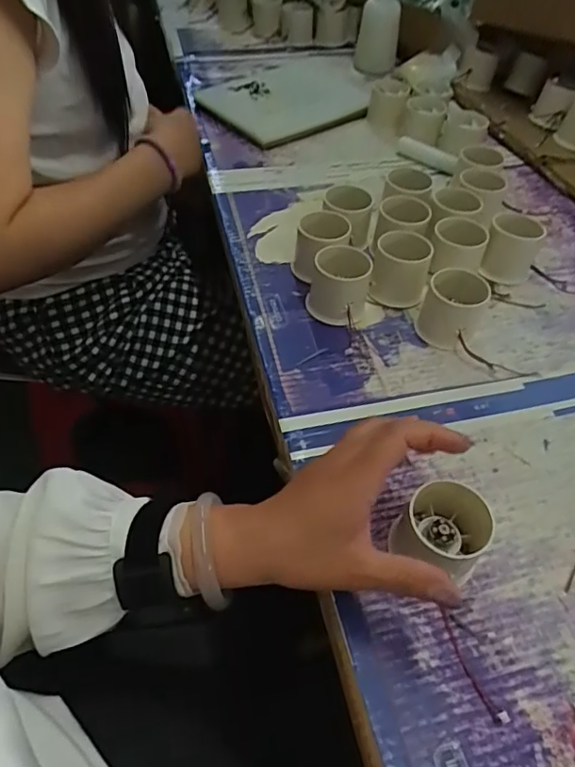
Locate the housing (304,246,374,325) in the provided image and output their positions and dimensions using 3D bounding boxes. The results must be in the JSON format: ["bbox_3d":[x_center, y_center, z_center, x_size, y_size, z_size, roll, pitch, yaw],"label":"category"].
[{"bbox_3d":[0.047,-0.092,0.492,0.053,0.049,0.060,10,51,7],"label":"housing"}]

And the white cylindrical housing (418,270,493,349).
[{"bbox_3d":[0.148,-0.069,0.480,0.054,0.050,0.062,18,52,13],"label":"white cylindrical housing"}]

